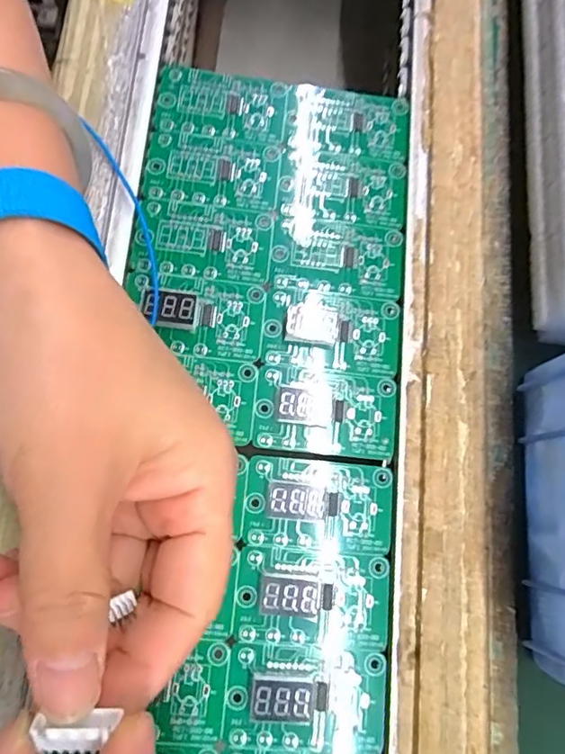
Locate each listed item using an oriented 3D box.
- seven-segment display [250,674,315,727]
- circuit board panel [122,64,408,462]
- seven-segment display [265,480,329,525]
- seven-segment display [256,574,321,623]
[{"bbox_3d":[0.000,0.124,0.206,0.024,0.008,0.016,7,77,-4],"label":"seven-segment display"},{"bbox_3d":[-0.006,-0.059,0.253,0.123,0.011,0.180,6,77,-5],"label":"circuit board panel"},{"bbox_3d":[0.006,0.053,0.225,0.026,0.004,0.015,9,77,-4],"label":"seven-segment display"},{"bbox_3d":[0.002,0.089,0.218,0.025,0.004,0.015,9,77,-4],"label":"seven-segment display"}]

